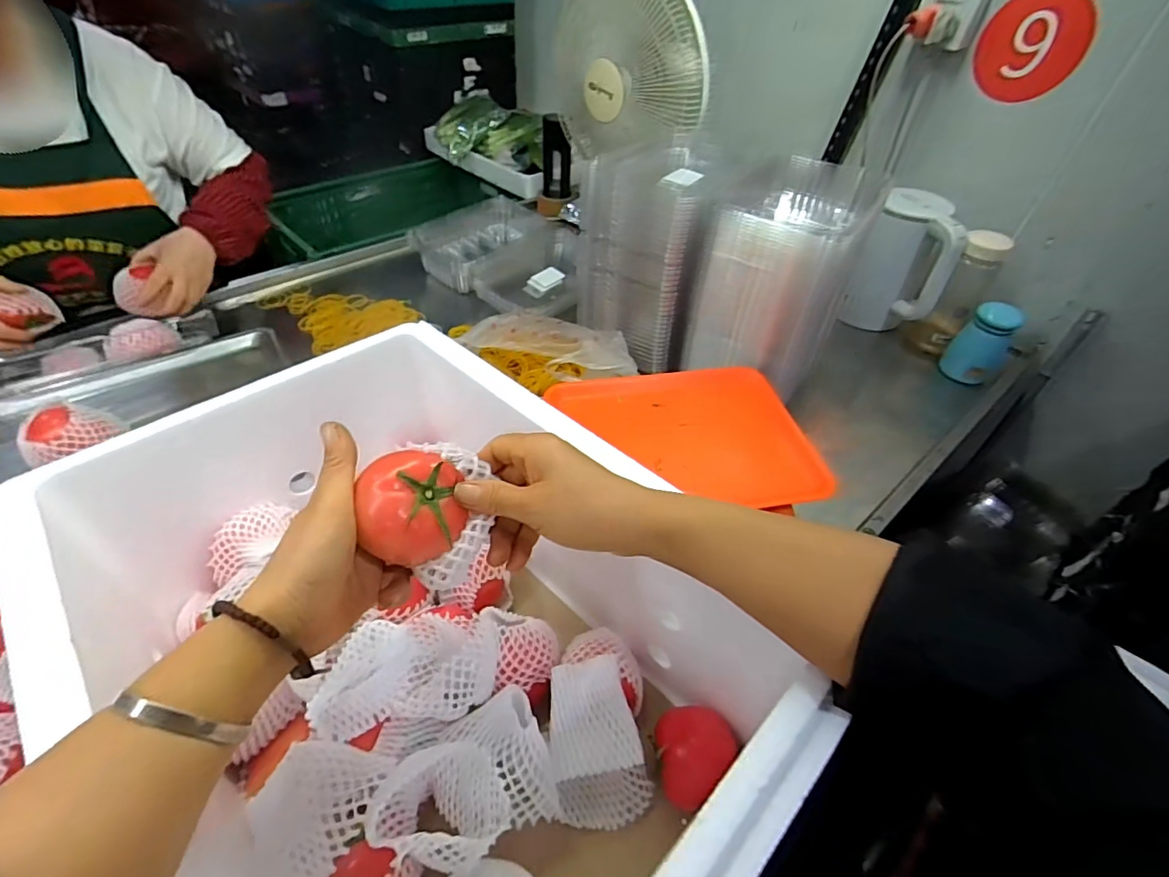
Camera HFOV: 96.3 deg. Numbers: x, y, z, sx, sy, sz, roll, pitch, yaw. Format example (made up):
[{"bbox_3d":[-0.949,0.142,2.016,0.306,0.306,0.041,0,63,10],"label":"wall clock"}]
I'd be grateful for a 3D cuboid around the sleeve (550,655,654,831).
[{"bbox_3d":[0.011,0.240,0.416,0.072,0.072,0.102,-5,46,-10],"label":"sleeve"}]

